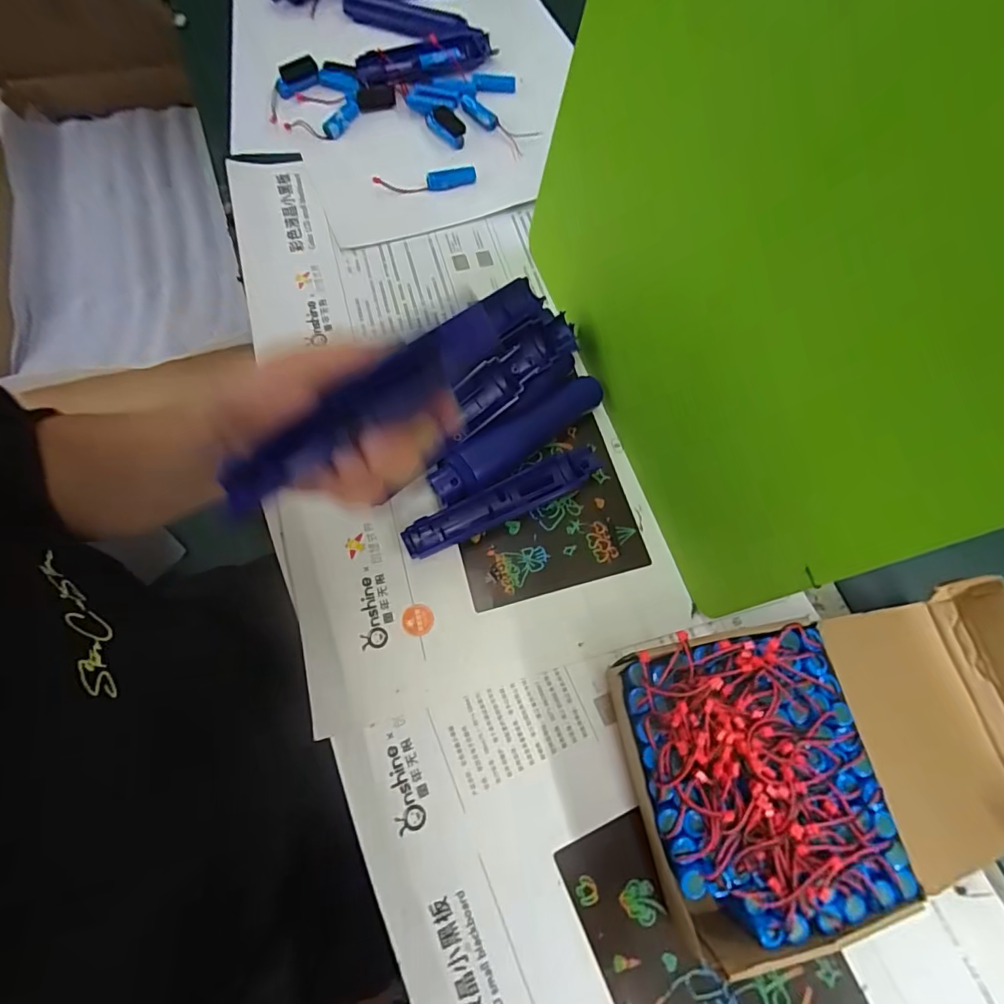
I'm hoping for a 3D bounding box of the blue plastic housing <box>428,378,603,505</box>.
[{"bbox_3d":[0.016,-0.055,0.408,0.167,0.027,0.029,-35,75,-14],"label":"blue plastic housing"}]

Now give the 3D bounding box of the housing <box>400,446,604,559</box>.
[{"bbox_3d":[0.003,-0.001,0.397,0.168,0.023,0.034,-25,72,-12],"label":"housing"}]

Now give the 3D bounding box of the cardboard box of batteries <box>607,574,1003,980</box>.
[{"bbox_3d":[0.233,0.163,0.326,0.304,0.068,0.172,-9,70,-6],"label":"cardboard box of batteries"}]

